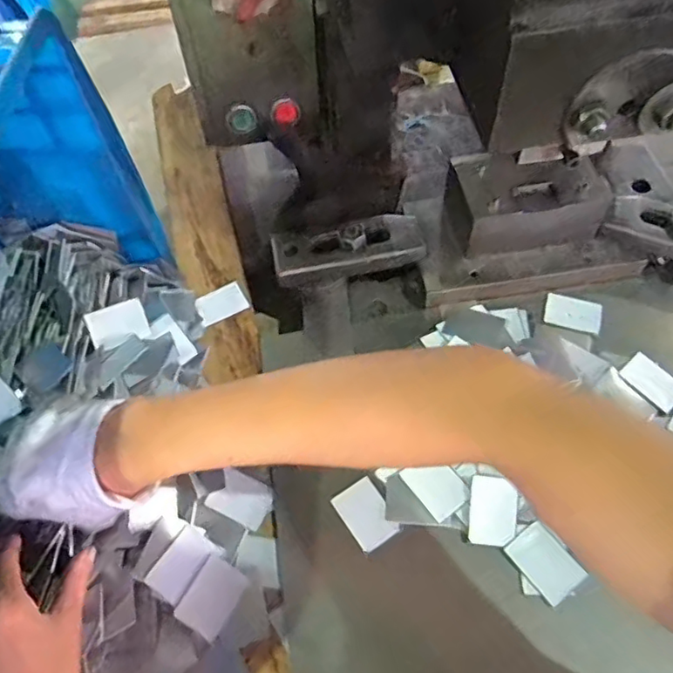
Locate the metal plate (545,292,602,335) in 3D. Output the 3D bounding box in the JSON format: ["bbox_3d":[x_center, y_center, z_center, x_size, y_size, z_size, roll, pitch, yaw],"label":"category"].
[{"bbox_3d":[0.215,-0.021,0.534,0.048,0.005,0.034,15,66,6],"label":"metal plate"}]

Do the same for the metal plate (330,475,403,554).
[{"bbox_3d":[0.022,0.132,0.438,0.033,0.006,0.047,-30,61,-15],"label":"metal plate"}]

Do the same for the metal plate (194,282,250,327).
[{"bbox_3d":[-0.109,-0.032,0.558,0.045,0.004,0.034,-26,60,-13],"label":"metal plate"}]

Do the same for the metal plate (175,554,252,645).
[{"bbox_3d":[-0.088,0.185,0.419,0.035,0.006,0.047,25,62,17],"label":"metal plate"}]

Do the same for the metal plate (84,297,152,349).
[{"bbox_3d":[-0.182,-0.010,0.493,0.046,0.004,0.033,-19,97,-8],"label":"metal plate"}]

